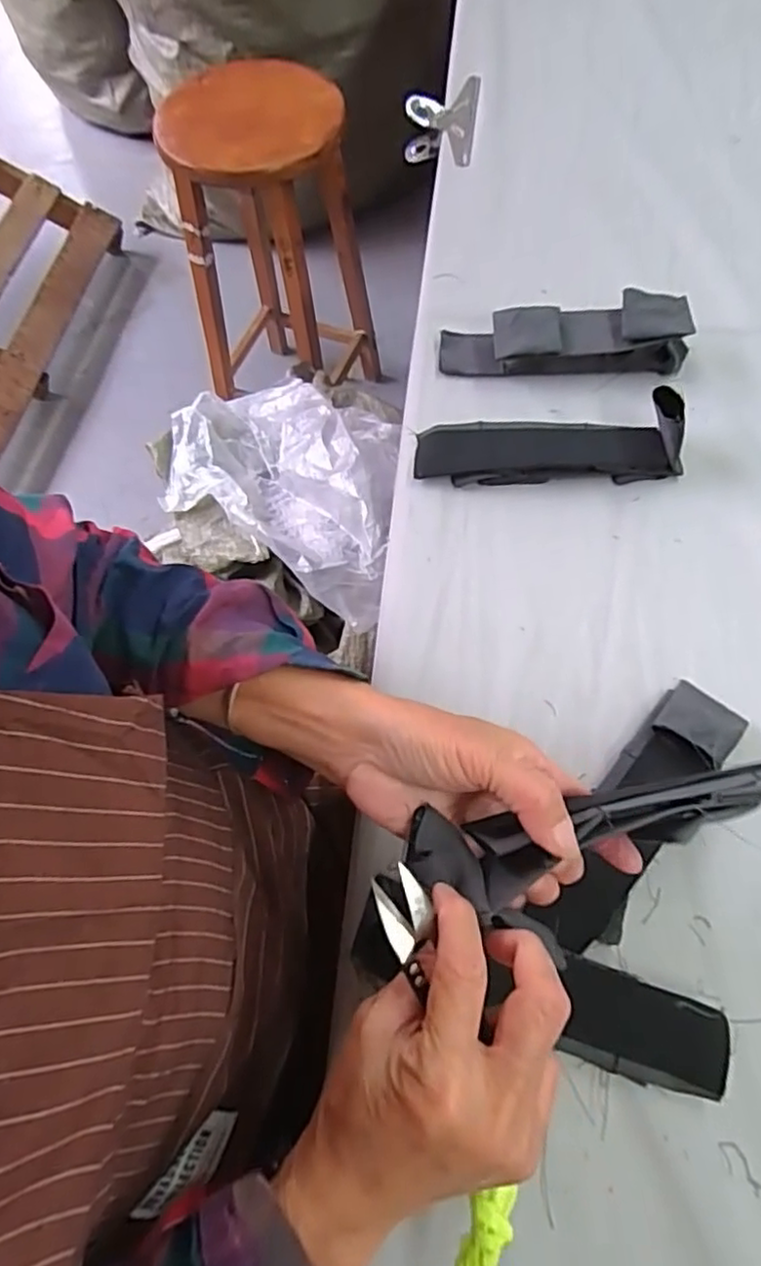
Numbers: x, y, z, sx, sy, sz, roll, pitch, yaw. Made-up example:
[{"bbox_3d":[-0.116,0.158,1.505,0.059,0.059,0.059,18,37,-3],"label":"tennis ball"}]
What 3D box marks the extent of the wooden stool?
[{"bbox_3d":[-0.180,-0.660,1.196,0.273,0.551,0.282,-1,66,2],"label":"wooden stool"}]

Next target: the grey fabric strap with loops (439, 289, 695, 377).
[{"bbox_3d":[0.144,-0.237,0.509,0.188,0.035,0.046,3,67,4],"label":"grey fabric strap with loops"}]

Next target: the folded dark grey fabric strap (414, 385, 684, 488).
[{"bbox_3d":[0.121,-0.141,0.467,0.190,0.050,0.052,1,66,3],"label":"folded dark grey fabric strap"}]

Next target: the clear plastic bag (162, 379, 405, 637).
[{"bbox_3d":[-0.107,-0.221,0.883,0.393,0.080,0.274,33,72,16],"label":"clear plastic bag"}]

